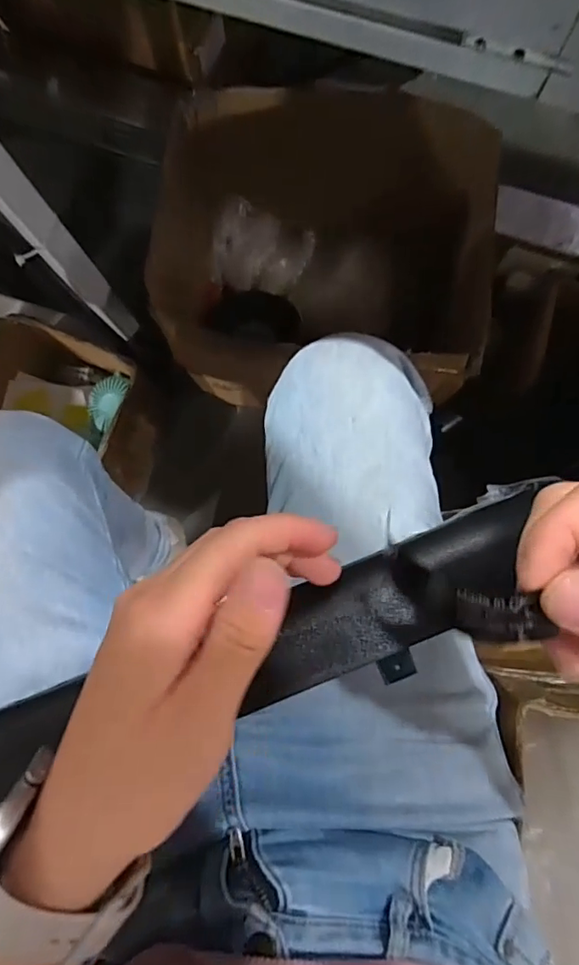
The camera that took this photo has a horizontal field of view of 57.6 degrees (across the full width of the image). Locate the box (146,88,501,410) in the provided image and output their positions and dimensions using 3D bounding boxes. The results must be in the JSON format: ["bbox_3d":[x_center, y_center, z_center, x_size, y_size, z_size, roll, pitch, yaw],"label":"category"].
[{"bbox_3d":[0.043,-0.309,0.746,0.400,0.269,0.337,5,84,3],"label":"box"}]

